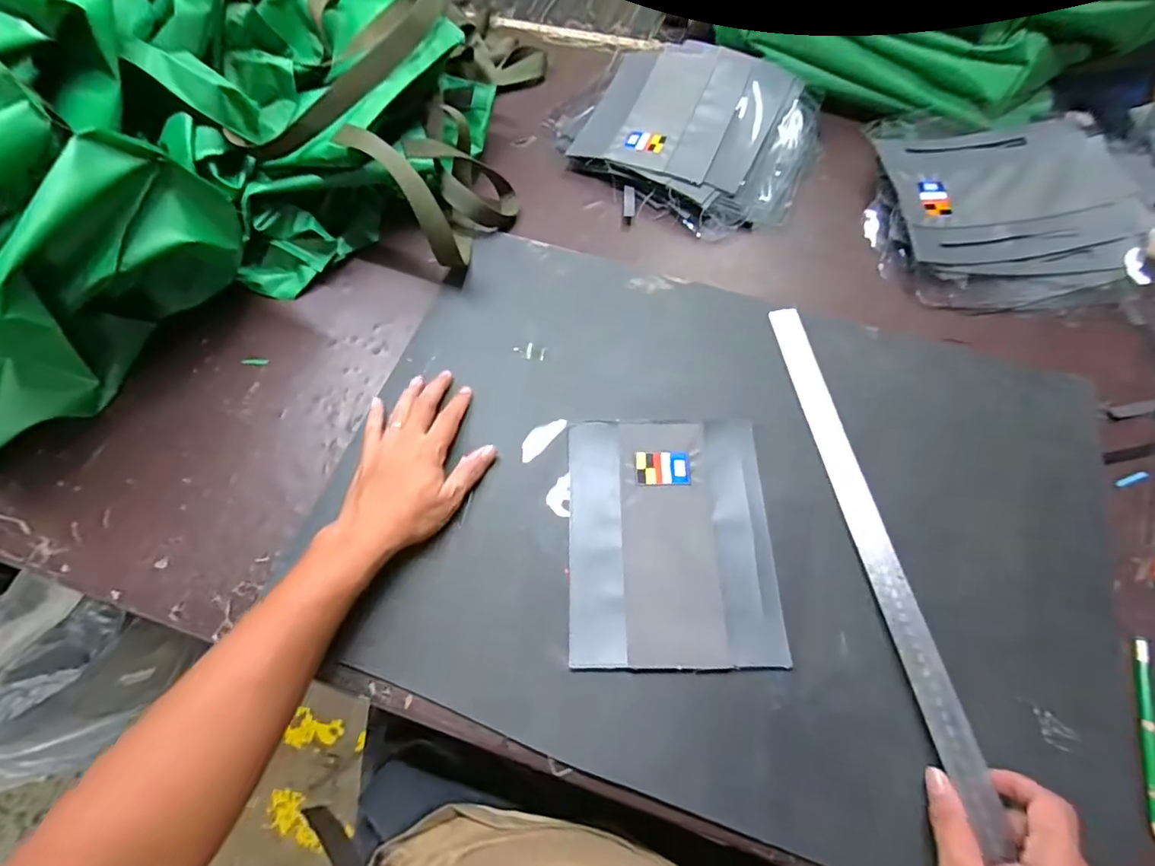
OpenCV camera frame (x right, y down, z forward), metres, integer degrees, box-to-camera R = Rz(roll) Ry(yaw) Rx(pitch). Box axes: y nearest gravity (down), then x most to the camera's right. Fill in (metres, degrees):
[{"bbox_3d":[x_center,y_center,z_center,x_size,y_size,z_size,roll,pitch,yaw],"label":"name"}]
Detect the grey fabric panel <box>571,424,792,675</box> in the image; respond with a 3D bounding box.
[{"bbox_3d":[0.081,0.088,0.460,0.172,0.011,0.212,-2,63,3],"label":"grey fabric panel"}]

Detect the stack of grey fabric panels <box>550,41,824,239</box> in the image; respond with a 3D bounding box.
[{"bbox_3d":[0.137,-0.391,0.675,0.324,0.047,0.279,29,68,15],"label":"stack of grey fabric panels"}]

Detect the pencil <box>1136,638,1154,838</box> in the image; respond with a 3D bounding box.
[{"bbox_3d":[0.420,0.219,0.384,0.011,0.005,0.134,19,66,10],"label":"pencil"}]

